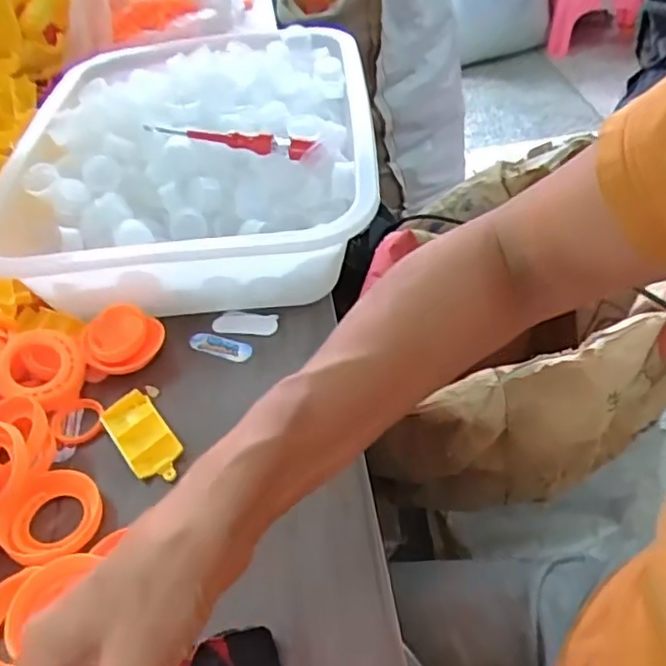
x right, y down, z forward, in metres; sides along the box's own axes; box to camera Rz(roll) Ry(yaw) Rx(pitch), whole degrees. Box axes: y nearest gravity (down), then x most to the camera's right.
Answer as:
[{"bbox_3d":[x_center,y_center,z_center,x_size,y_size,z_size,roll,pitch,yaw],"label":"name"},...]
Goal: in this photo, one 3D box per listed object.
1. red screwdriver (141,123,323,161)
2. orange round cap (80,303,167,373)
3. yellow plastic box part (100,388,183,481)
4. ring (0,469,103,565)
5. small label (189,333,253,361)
[{"bbox_3d":[-0.083,-0.157,0.526,0.143,0.015,0.015,10,47,18],"label":"red screwdriver"},{"bbox_3d":[-0.151,0.004,0.465,0.051,0.014,0.052,27,63,3],"label":"orange round cap"},{"bbox_3d":[-0.121,0.066,0.414,0.031,0.012,0.070,-32,49,-23],"label":"yellow plastic box part"},{"bbox_3d":[-0.165,0.108,0.379,0.053,0.018,0.057,-4,44,4],"label":"ring"},{"bbox_3d":[-0.083,0.010,0.480,0.051,0.005,0.015,11,47,19],"label":"small label"}]

